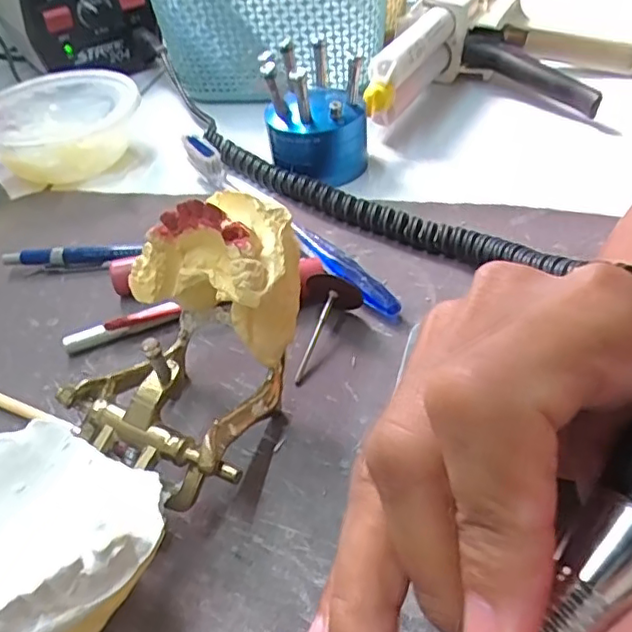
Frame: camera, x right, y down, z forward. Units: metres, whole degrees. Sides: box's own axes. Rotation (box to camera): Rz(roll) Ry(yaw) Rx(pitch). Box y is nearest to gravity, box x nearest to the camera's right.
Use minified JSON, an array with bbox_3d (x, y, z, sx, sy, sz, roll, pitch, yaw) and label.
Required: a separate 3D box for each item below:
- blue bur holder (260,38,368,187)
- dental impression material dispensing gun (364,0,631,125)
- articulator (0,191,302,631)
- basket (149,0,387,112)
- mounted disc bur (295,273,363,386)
[{"bbox_3d":[0.000,-0.120,0.352,0.057,0.062,0.056,-6,43,2],"label":"blue bur holder"},{"bbox_3d":[0.129,-0.173,0.416,0.156,0.067,0.193,15,47,22],"label":"dental impression material dispensing gun"},{"bbox_3d":[-0.058,0.030,0.193,0.064,0.077,0.145,15,47,23],"label":"articulator"},{"bbox_3d":[-0.032,-0.224,0.462,0.162,0.081,0.122,-1,43,7],"label":"basket"},{"bbox_3d":[0.001,0.007,0.258,0.022,0.021,0.048,15,65,23],"label":"mounted disc bur"}]

